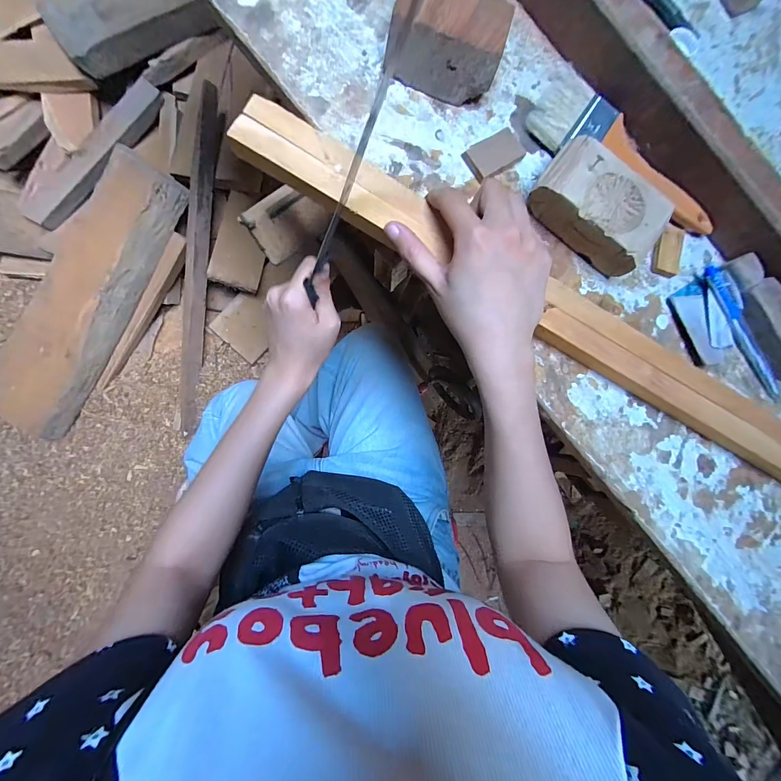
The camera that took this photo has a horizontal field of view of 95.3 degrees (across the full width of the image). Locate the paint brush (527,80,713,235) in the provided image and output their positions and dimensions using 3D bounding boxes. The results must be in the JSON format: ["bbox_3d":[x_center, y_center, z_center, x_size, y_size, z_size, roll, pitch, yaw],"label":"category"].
[{"bbox_3d":[0.205,-0.196,0.313,0.182,0.012,0.068,39,81,-4],"label":"paint brush"}]

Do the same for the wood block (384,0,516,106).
[{"bbox_3d":[0.046,-0.283,0.286,0.087,0.032,0.071,16,83,-7],"label":"wood block"}]

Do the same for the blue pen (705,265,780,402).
[{"bbox_3d":[0.314,-0.048,0.315,0.013,0.011,0.136,-32,91,-10],"label":"blue pen"}]

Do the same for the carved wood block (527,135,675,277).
[{"bbox_3d":[0.170,-0.150,0.289,0.100,0.031,0.061,39,81,-4],"label":"carved wood block"}]

